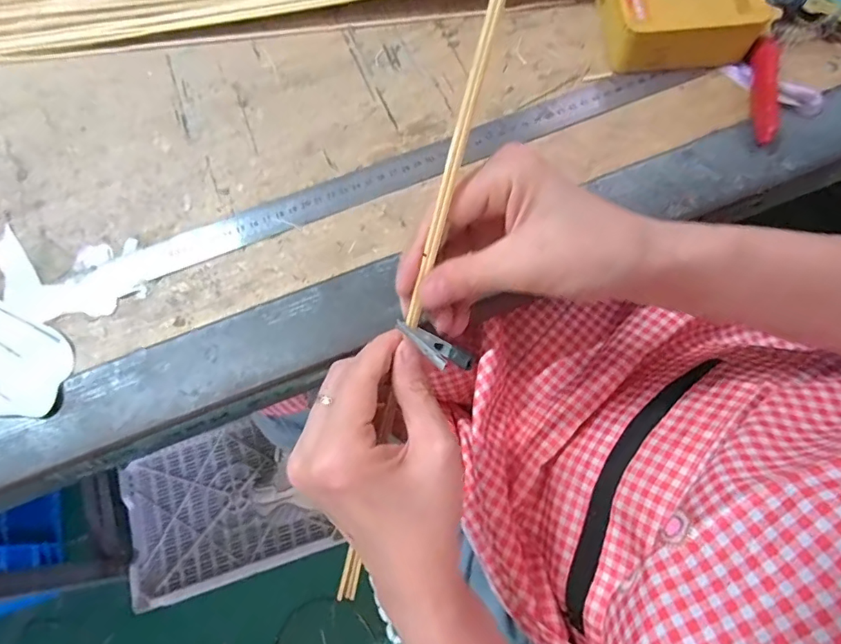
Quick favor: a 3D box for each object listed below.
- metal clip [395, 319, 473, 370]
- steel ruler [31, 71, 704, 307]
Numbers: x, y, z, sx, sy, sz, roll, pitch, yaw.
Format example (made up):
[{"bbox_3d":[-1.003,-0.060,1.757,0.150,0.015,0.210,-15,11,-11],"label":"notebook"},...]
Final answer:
[{"bbox_3d":[0.004,0.011,0.237,0.050,0.009,0.014,30,72,40],"label":"metal clip"},{"bbox_3d":[-0.030,-0.108,0.378,0.490,0.006,0.031,-22,70,-5],"label":"steel ruler"}]

